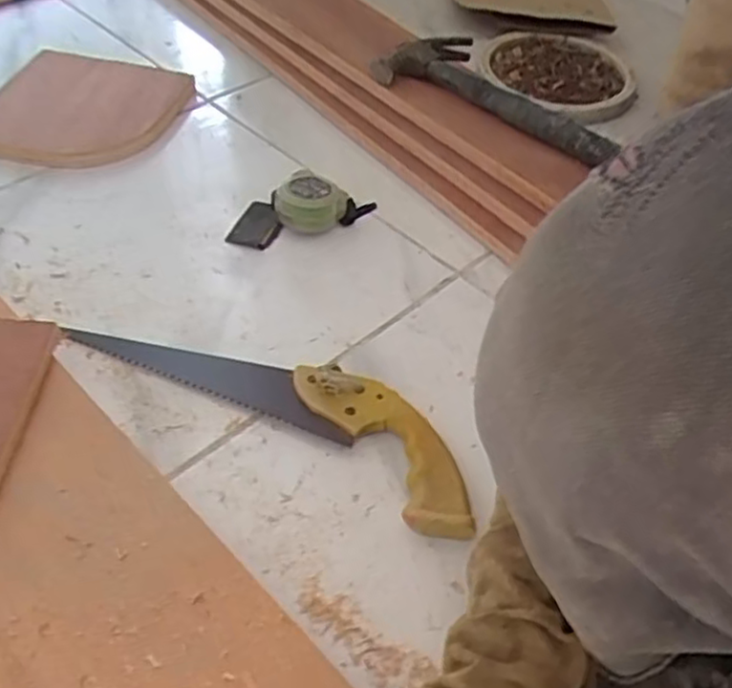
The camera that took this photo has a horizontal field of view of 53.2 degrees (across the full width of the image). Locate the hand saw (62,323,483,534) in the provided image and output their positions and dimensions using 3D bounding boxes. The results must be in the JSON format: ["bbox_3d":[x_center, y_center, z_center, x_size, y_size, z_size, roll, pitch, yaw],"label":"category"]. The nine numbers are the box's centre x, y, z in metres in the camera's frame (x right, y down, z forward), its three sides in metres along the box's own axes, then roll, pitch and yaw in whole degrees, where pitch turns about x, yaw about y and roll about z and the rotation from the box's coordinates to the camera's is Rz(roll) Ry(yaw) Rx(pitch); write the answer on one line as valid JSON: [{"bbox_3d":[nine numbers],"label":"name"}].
[{"bbox_3d":[-0.069,0.038,0.613,0.370,0.027,0.098,27,52,17],"label":"hand saw"}]

